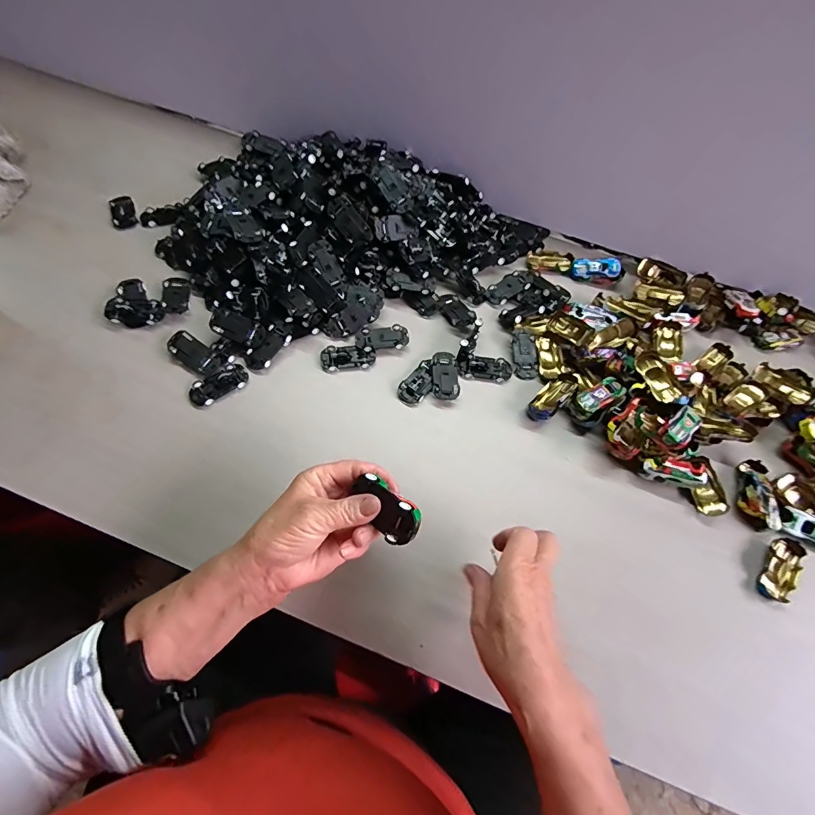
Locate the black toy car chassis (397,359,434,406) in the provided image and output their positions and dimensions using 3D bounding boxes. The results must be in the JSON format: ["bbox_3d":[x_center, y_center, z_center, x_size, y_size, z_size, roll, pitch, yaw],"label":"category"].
[{"bbox_3d":[0.014,-0.030,0.492,0.032,0.017,0.059,39,69,14],"label":"black toy car chassis"}]

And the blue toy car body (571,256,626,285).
[{"bbox_3d":[0.268,-0.195,0.584,0.065,0.018,0.033,-3,65,-5],"label":"blue toy car body"}]

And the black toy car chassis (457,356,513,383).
[{"bbox_3d":[0.096,-0.048,0.509,0.065,0.010,0.030,5,65,-1],"label":"black toy car chassis"}]

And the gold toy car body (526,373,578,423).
[{"bbox_3d":[0.171,-0.013,0.486,0.069,0.029,0.030,-39,73,-19],"label":"gold toy car body"}]

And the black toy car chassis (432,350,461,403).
[{"bbox_3d":[0.045,-0.037,0.497,0.031,0.014,0.063,1,65,-3],"label":"black toy car chassis"}]

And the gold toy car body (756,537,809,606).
[{"bbox_3d":[0.379,0.164,0.419,0.029,0.015,0.066,38,68,13],"label":"gold toy car body"}]

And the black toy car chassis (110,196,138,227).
[{"bbox_3d":[-0.402,-0.275,0.587,0.031,0.011,0.053,-19,68,-12],"label":"black toy car chassis"}]

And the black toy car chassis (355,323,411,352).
[{"bbox_3d":[-0.030,-0.085,0.514,0.064,0.011,0.033,-7,66,-7],"label":"black toy car chassis"}]

